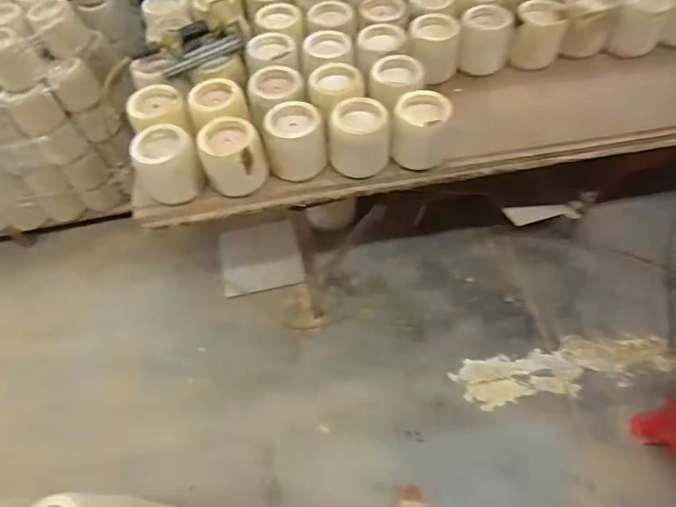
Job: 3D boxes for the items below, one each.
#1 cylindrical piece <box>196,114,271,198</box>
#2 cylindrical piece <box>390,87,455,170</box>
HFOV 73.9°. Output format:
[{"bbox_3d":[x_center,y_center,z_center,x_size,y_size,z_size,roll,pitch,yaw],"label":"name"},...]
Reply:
[{"bbox_3d":[-0.221,-0.203,0.957,0.128,0.139,0.100,-17,59,-8],"label":"cylindrical piece"},{"bbox_3d":[0.188,-0.279,1.015,0.117,0.148,0.113,-1,58,2],"label":"cylindrical piece"}]

